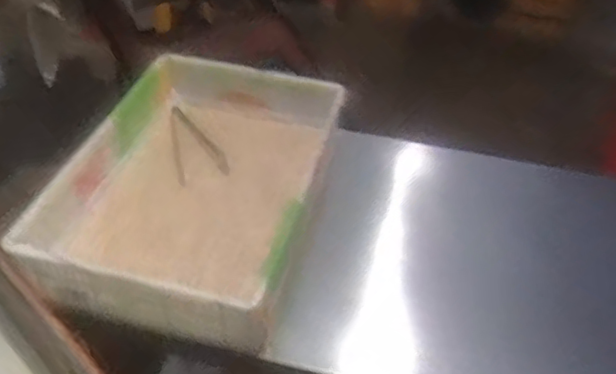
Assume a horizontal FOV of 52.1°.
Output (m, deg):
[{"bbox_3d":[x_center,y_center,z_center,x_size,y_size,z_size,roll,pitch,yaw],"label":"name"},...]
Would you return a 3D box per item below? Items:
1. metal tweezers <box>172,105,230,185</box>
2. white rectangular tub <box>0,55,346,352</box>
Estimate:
[{"bbox_3d":[-0.239,-0.107,1.300,0.100,0.011,0.275,-11,45,-15],"label":"metal tweezers"},{"bbox_3d":[-0.192,-0.016,1.159,0.427,0.128,0.601,12,44,10],"label":"white rectangular tub"}]

